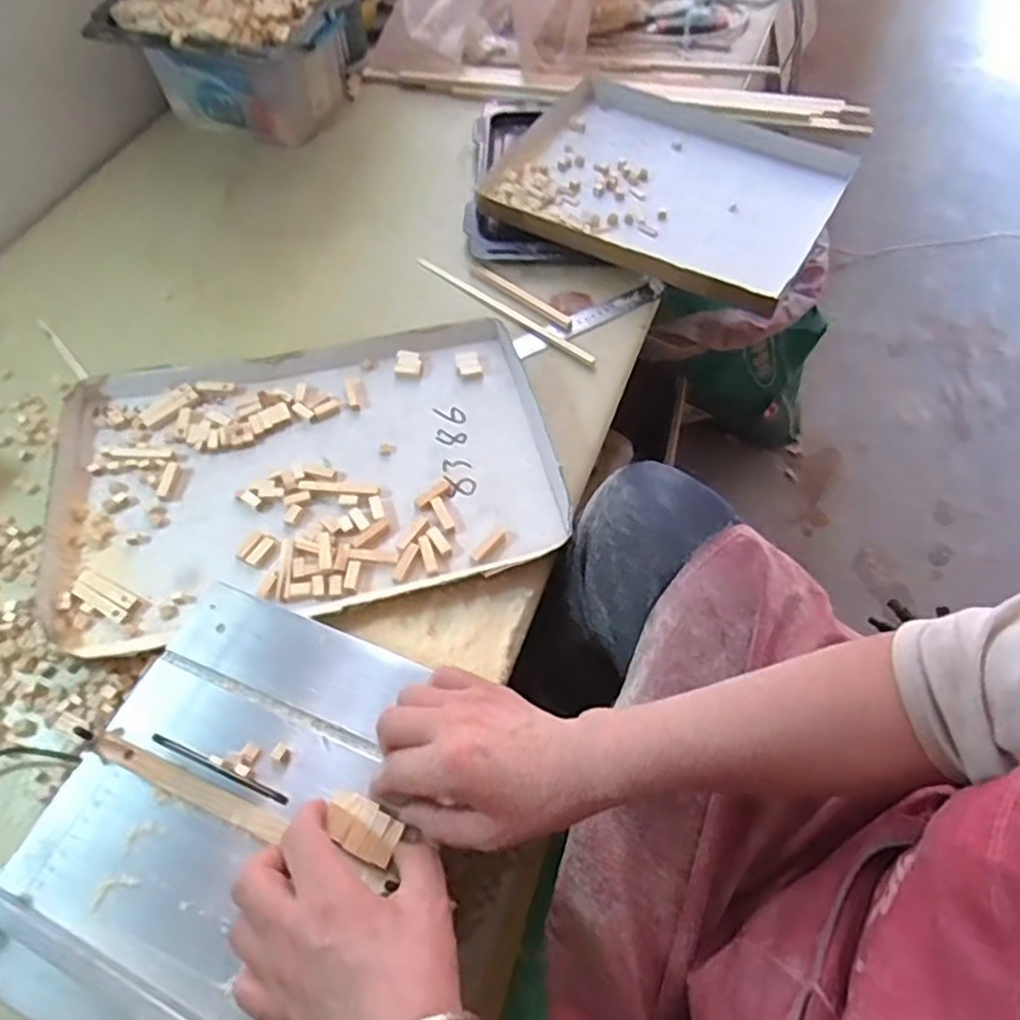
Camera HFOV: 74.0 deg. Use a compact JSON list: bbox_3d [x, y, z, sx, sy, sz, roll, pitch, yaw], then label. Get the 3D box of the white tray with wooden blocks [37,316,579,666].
[{"bbox_3d":[-0.198,-0.046,0.663,0.455,0.027,0.321,-13,58,-7],"label":"white tray with wooden blocks"}]

